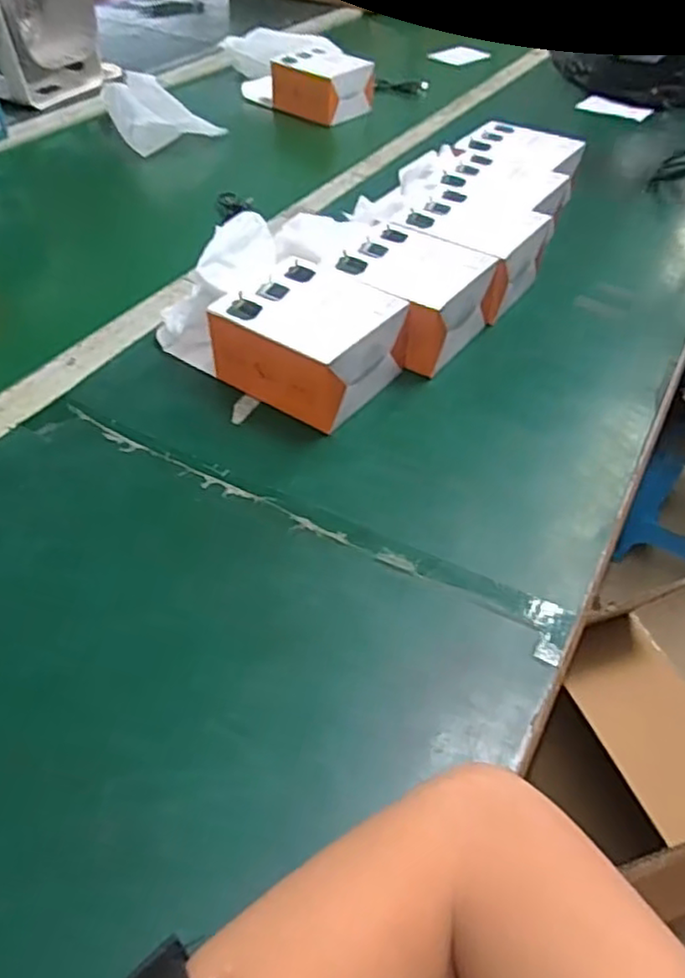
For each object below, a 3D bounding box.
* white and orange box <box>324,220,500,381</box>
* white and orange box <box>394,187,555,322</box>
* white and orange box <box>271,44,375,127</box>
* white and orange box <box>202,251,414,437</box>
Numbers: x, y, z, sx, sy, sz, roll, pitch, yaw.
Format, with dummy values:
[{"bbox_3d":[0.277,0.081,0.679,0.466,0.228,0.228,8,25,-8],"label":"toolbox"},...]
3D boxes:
[{"bbox_3d":[0.053,-0.153,0.544,0.103,0.065,0.103,29,51,23],"label":"white and orange box"},{"bbox_3d":[0.110,-0.211,0.602,0.114,0.069,0.113,29,51,23],"label":"white and orange box"},{"bbox_3d":[-0.027,-0.584,0.963,0.120,0.063,0.105,30,51,24],"label":"white and orange box"},{"bbox_3d":[-0.027,-0.108,0.496,0.111,0.067,0.103,30,51,23],"label":"white and orange box"}]

